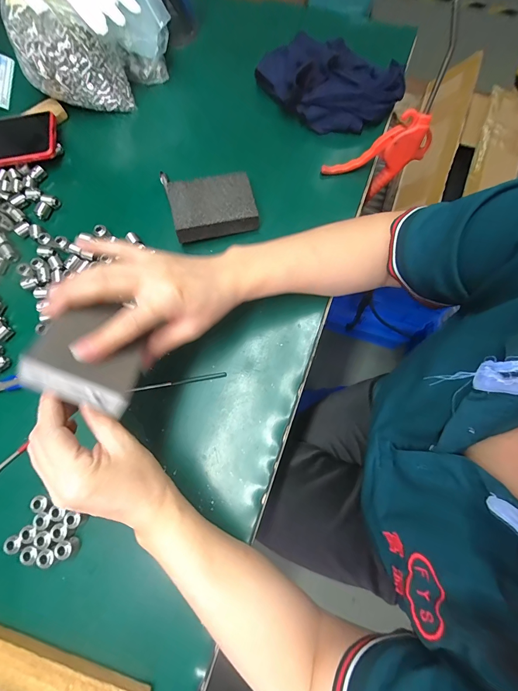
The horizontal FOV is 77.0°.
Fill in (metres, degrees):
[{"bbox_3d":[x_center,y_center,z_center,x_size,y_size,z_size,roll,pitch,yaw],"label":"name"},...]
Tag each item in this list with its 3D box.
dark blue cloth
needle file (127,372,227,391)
[{"bbox_3d":[0.093,-0.351,0.437,0.187,0.052,0.111,23,75,7],"label":"dark blue cloth"},{"bbox_3d":[-0.088,0.039,0.352,0.104,0.004,0.005,-8,73,-3],"label":"needle file"}]

